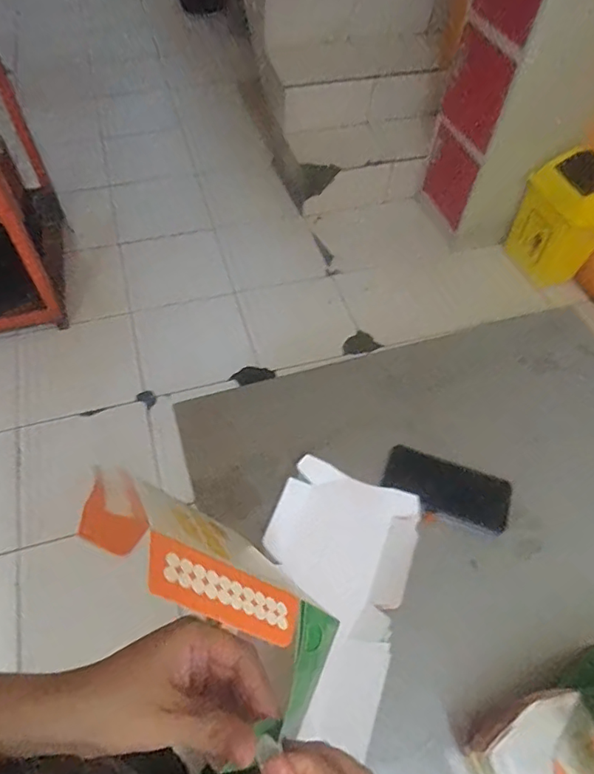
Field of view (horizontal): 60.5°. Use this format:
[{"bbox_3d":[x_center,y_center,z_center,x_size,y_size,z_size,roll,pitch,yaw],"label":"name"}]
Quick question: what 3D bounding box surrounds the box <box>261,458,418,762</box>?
[{"bbox_3d":[0.038,0.233,0.613,0.178,0.032,0.279,18,58,10],"label":"box"}]

